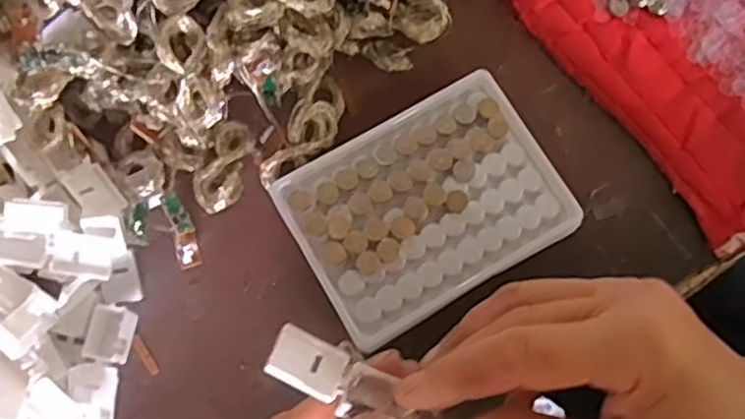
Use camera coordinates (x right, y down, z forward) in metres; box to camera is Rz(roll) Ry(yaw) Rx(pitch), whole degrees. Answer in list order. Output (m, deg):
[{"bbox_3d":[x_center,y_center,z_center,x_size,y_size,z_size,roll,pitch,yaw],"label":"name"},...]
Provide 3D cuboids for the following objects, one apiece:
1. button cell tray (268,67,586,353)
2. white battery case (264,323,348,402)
[{"bbox_3d":[0.027,-0.002,0.362,0.129,0.024,0.097,-29,79,-8],"label":"button cell tray"},{"bbox_3d":[-0.023,0.055,0.255,0.027,0.008,0.022,29,47,-10],"label":"white battery case"}]

